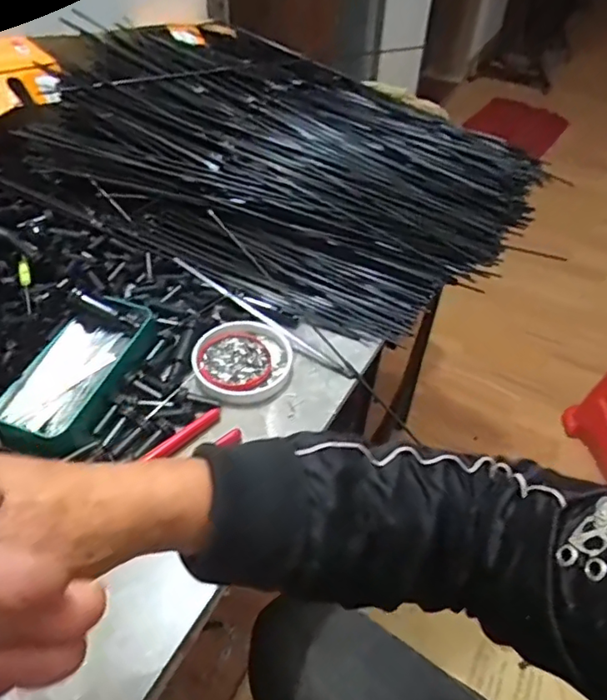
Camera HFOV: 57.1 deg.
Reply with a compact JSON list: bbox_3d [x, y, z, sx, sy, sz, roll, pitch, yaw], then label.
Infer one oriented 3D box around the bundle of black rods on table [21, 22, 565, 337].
[{"bbox_3d":[-0.023,-0.253,0.681,0.564,0.105,0.408,27,51,21],"label":"bundle of black rods on table"}]

